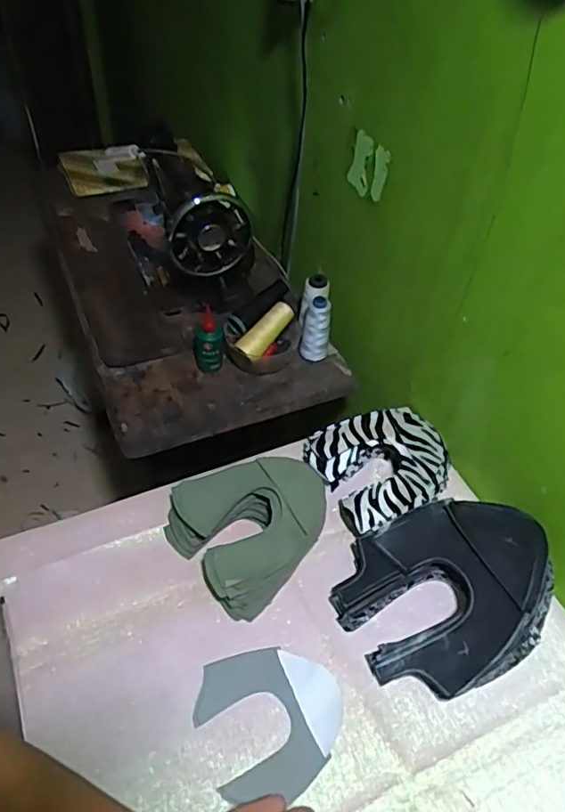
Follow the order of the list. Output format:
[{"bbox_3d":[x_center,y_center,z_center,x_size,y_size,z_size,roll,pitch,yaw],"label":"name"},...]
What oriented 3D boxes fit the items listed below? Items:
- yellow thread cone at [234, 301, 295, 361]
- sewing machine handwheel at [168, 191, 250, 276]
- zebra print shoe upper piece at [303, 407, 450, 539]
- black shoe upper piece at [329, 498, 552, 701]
[{"bbox_3d":[-0.025,-0.122,0.932,0.035,0.039,0.119,32,67,24],"label":"yellow thread cone"},{"bbox_3d":[-0.116,-0.272,0.910,0.128,0.128,0.049,-15,51,-18],"label":"sewing machine handwheel"},{"bbox_3d":[0.136,0.079,0.786,0.180,0.074,0.160,-17,51,-17],"label":"zebra print shoe upper piece"},{"bbox_3d":[0.187,0.203,0.664,0.231,0.095,0.195,-19,51,-19],"label":"black shoe upper piece"}]

